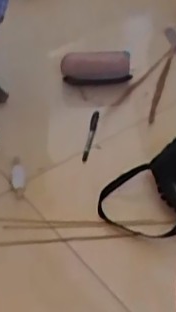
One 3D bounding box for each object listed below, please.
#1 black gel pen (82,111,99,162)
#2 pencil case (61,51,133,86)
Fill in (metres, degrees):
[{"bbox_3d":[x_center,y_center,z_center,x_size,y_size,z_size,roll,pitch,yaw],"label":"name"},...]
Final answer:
[{"bbox_3d":[0.007,-0.050,1.185,0.015,0.019,0.148,10,46,3],"label":"black gel pen"},{"bbox_3d":[0.017,-0.203,1.316,0.162,0.047,0.081,-6,46,-10],"label":"pencil case"}]

